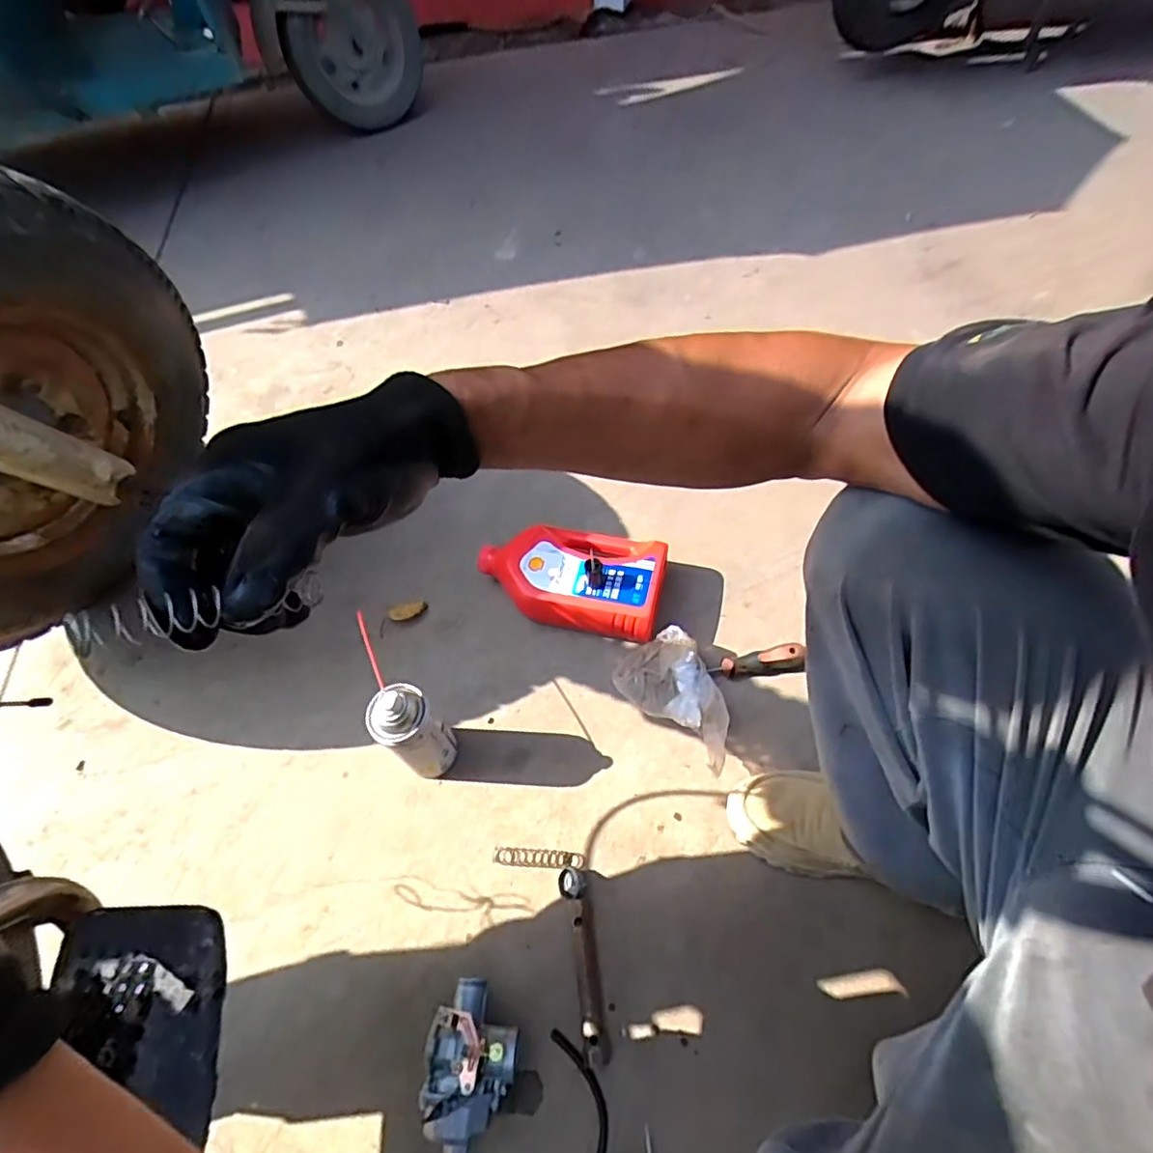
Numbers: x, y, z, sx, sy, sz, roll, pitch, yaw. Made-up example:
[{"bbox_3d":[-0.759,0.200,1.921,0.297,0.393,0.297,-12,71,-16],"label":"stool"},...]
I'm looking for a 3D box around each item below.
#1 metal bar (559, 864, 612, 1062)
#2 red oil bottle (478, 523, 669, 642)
[{"bbox_3d":[0.008,0.392,0.604,0.031,0.024,0.167,-8,59,-3],"label":"metal bar"},{"bbox_3d":[-0.013,-0.005,0.815,0.264,0.095,0.139,10,59,9],"label":"red oil bottle"}]

